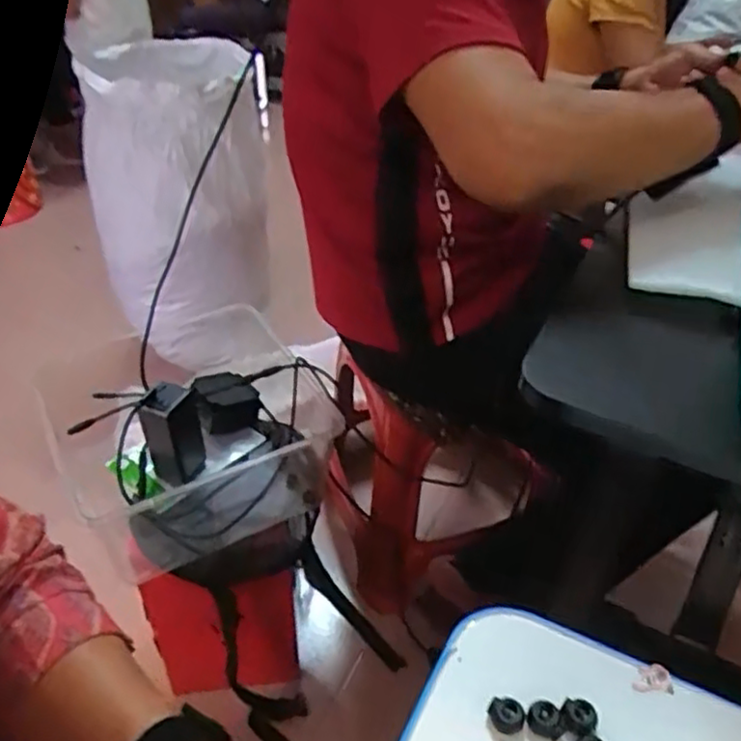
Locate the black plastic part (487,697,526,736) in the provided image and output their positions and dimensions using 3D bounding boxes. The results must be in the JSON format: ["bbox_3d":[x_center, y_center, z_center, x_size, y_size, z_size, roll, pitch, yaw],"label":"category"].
[{"bbox_3d":[0.072,0.185,0.369,0.019,0.013,0.014,18,39,19],"label":"black plastic part"}]

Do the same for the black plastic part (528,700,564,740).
[{"bbox_3d":[0.093,0.185,0.366,0.018,0.011,0.015,12,38,12],"label":"black plastic part"}]

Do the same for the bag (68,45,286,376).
[{"bbox_3d":[-0.374,-0.331,1.429,0.329,0.567,0.378,-6,40,-8],"label":"bag"}]

